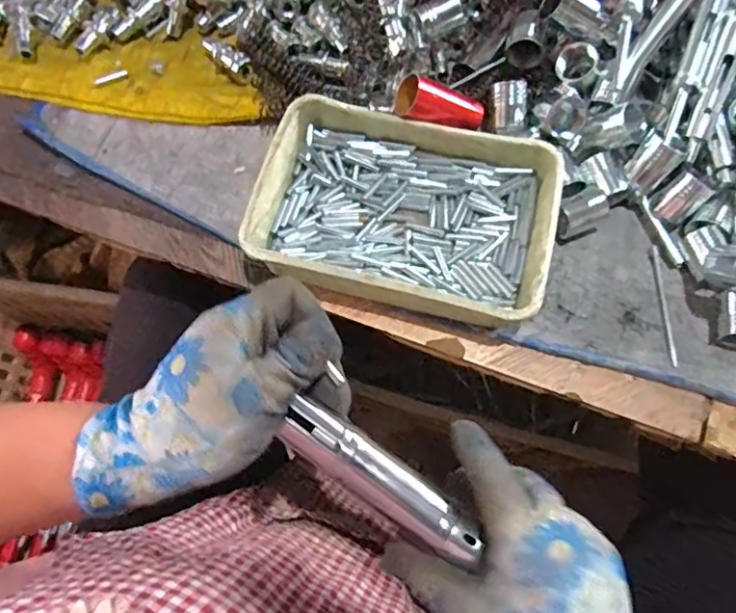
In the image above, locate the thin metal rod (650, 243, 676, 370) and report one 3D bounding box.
[{"bbox_3d":[0.209,-0.002,0.385,0.005,0.004,0.089,0,72,2],"label":"thin metal rod"}]

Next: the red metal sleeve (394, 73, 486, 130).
[{"bbox_3d":[0.056,-0.149,0.403,0.065,0.032,0.028,11,72,-17],"label":"red metal sleeve"}]

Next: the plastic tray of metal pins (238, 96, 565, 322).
[{"bbox_3d":[0.026,-0.067,0.388,0.200,0.043,0.135,13,73,6],"label":"plastic tray of metal pins"}]

